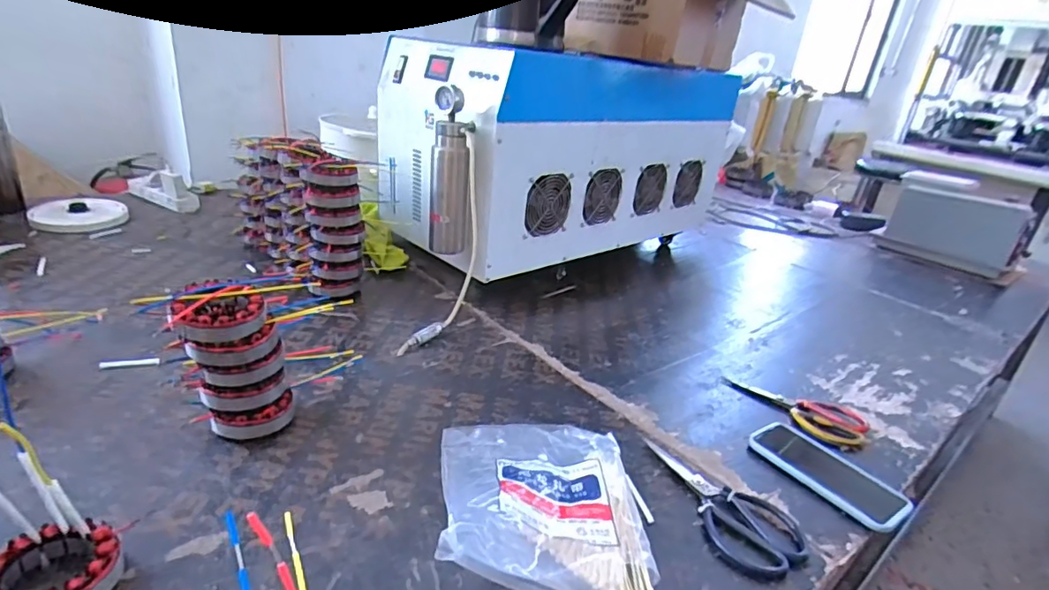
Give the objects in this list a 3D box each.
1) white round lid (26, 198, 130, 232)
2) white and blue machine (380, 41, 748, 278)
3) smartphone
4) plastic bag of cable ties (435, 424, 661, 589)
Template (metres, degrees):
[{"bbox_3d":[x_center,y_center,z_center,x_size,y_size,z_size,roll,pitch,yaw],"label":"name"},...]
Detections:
[{"bbox_3d":[-0.906,-0.162,1.108,0.162,0.038,0.140,-12,30,-36],"label":"white round lid"},{"bbox_3d":[0.116,-0.315,1.196,0.815,0.358,0.365,-12,30,-36],"label":"white and blue machine"},{"bbox_3d":[0.361,0.212,0.651,0.080,0.013,0.169,-11,30,-36],"label":"smartphone"},{"bbox_3d":[0.019,0.189,0.542,0.199,0.068,0.244,5,24,-5],"label":"plastic bag of cable ties"}]

